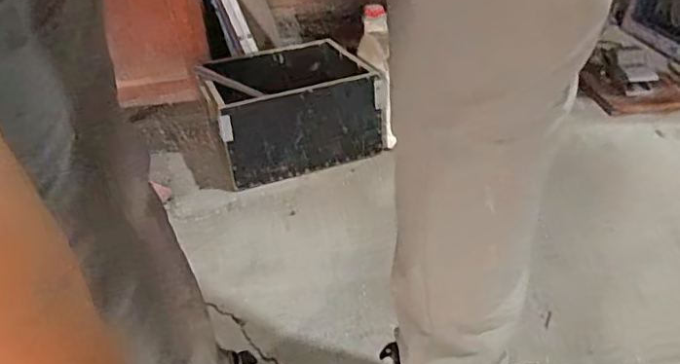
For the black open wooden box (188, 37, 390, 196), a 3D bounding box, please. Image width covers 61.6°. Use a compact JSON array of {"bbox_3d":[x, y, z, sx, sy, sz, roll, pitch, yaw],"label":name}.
[{"bbox_3d":[-0.121,-0.183,1.380,0.371,0.202,0.342,-14,32,-15],"label":"black open wooden box"}]

